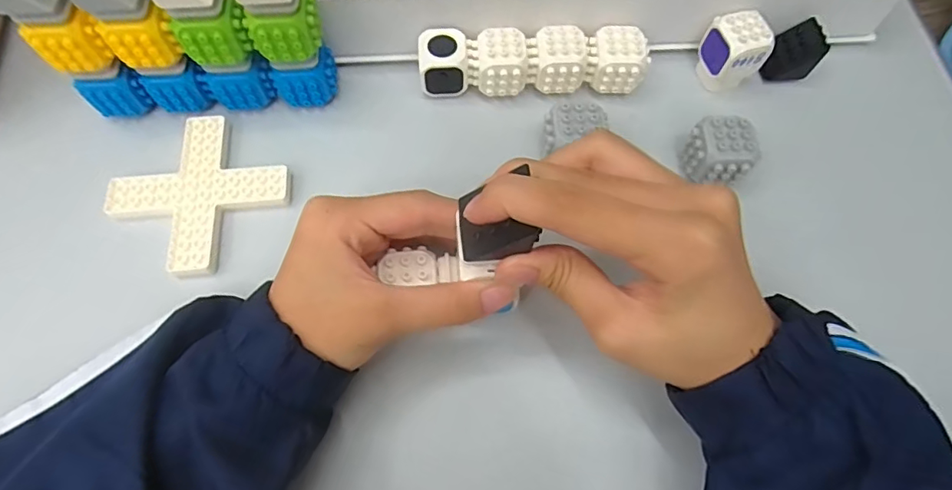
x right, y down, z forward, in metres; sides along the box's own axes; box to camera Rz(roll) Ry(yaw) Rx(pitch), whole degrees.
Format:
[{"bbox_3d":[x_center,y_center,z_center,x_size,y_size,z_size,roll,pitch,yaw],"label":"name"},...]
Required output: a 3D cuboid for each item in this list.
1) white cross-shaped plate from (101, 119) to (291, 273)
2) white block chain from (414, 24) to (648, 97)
[{"bbox_3d":[-0.163,-0.031,0.306,0.081,0.007,0.082,37,71,13],"label":"white cross-shaped plate"},{"bbox_3d":[0.036,-0.118,0.330,0.139,0.027,0.034,0,67,-2],"label":"white block chain"}]

